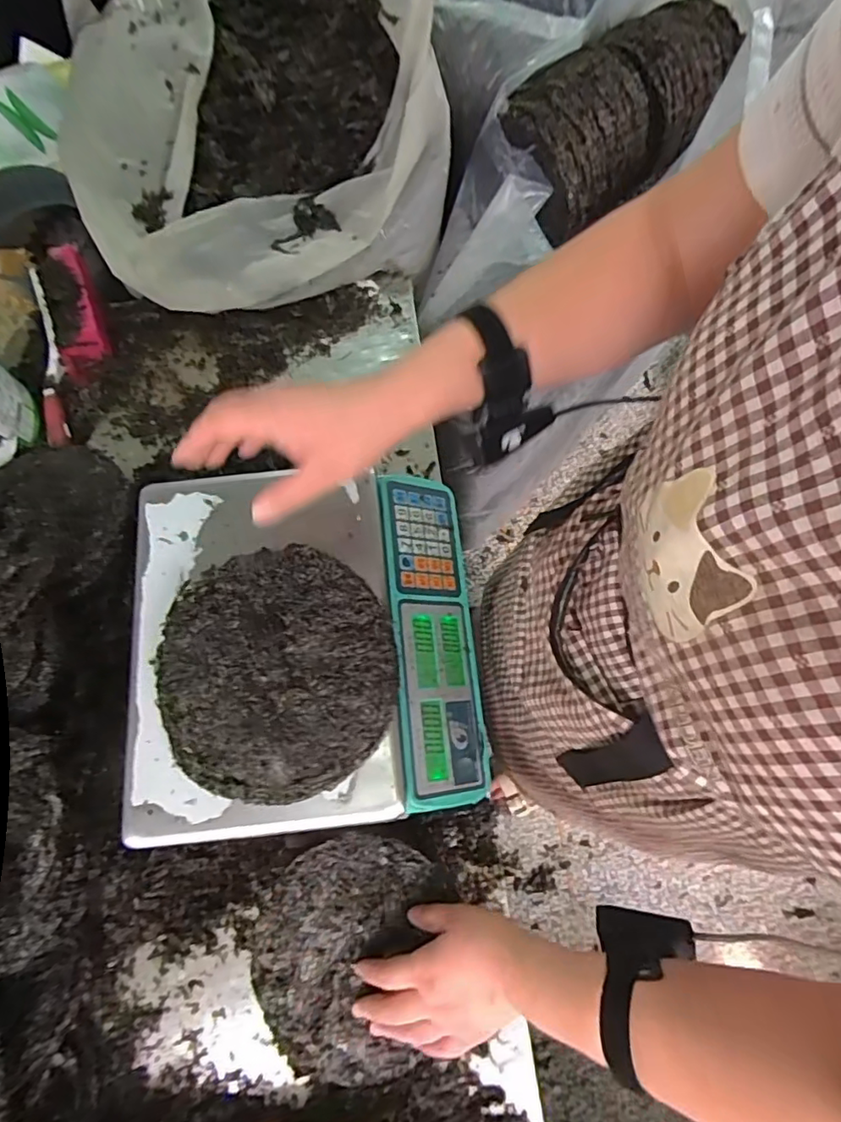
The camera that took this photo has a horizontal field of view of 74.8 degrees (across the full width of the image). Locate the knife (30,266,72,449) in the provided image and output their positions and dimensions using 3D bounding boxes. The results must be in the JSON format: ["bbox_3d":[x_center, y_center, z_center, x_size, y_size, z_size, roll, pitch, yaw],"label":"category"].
[{"bbox_3d":[-0.532,-0.302,0.781,0.040,0.030,0.296,-15,74,-3],"label":"knife"}]

